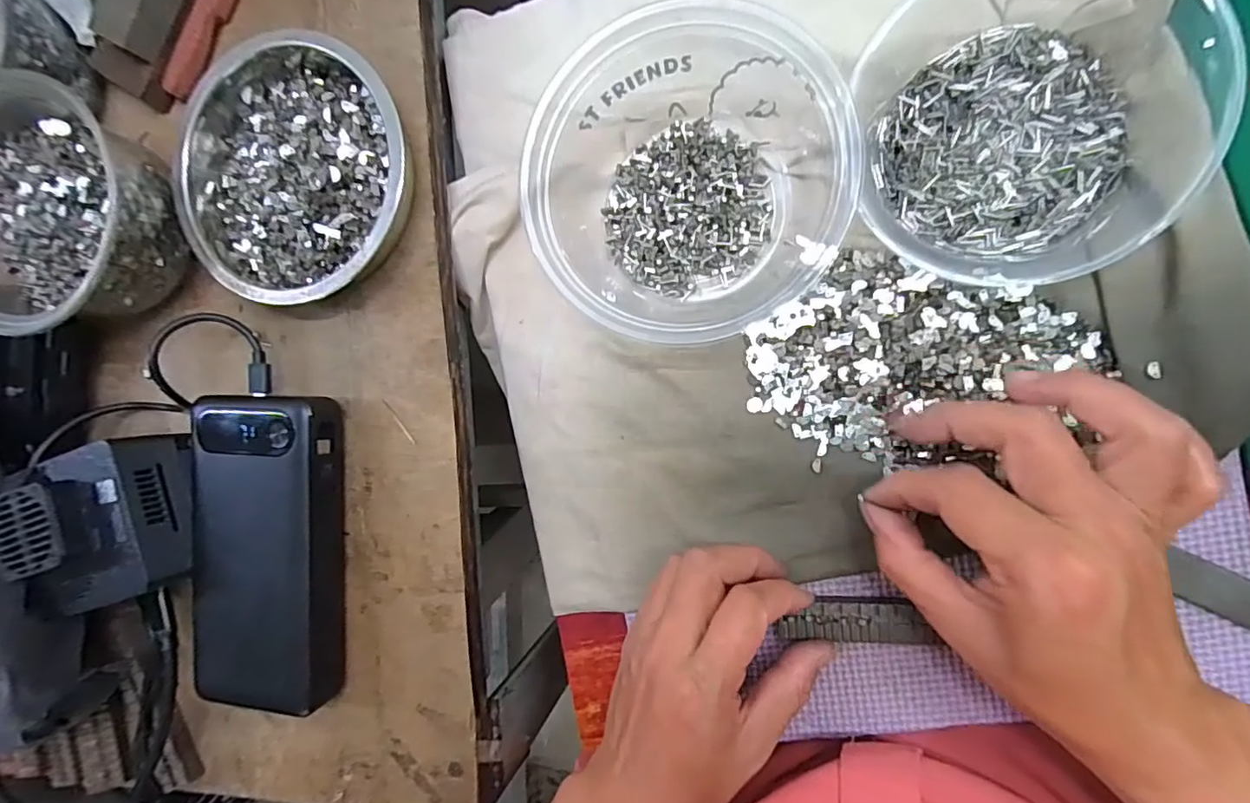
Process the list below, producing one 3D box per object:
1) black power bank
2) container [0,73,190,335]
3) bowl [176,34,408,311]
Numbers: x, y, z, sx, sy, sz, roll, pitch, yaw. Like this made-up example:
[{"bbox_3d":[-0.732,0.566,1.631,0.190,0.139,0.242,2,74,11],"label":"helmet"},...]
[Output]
[{"bbox_3d":[-0.185,0.077,0.293,0.075,0.026,0.155,1,92,12],"label":"black power bank"},{"bbox_3d":[-0.275,-0.090,0.281,0.110,0.055,0.107,0,92,12],"label":"container"},{"bbox_3d":[-0.160,-0.111,0.276,0.123,0.034,0.119,0,92,12],"label":"bowl"}]

